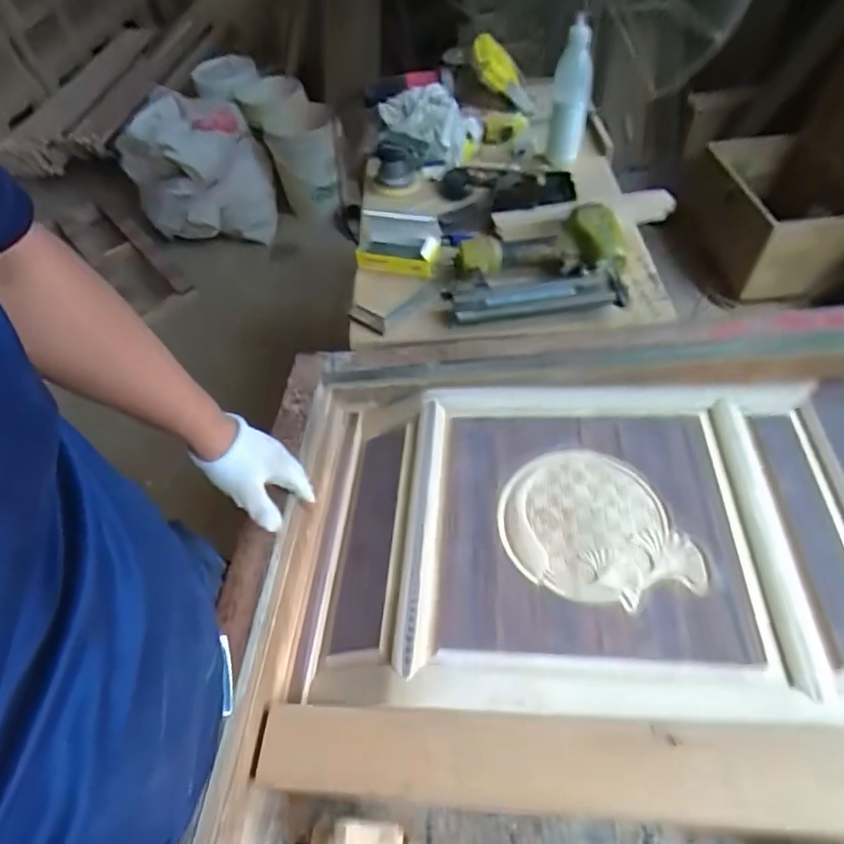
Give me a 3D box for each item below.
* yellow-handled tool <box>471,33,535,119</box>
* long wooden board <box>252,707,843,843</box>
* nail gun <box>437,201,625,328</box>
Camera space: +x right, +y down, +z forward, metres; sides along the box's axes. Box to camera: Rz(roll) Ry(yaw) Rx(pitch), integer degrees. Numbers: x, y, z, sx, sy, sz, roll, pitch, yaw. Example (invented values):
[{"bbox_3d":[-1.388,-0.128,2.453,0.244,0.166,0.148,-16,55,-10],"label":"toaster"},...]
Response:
[{"bbox_3d":[0.173,-0.724,1.164,0.055,0.232,0.058,44,109,31],"label":"yellow-handled tool"},{"bbox_3d":[0.162,0.301,0.479,0.645,0.019,0.076,-3,50,11],"label":"long wooden board"},{"bbox_3d":[0.175,-0.234,0.840,0.272,0.057,0.174,-4,53,3],"label":"nail gun"}]

